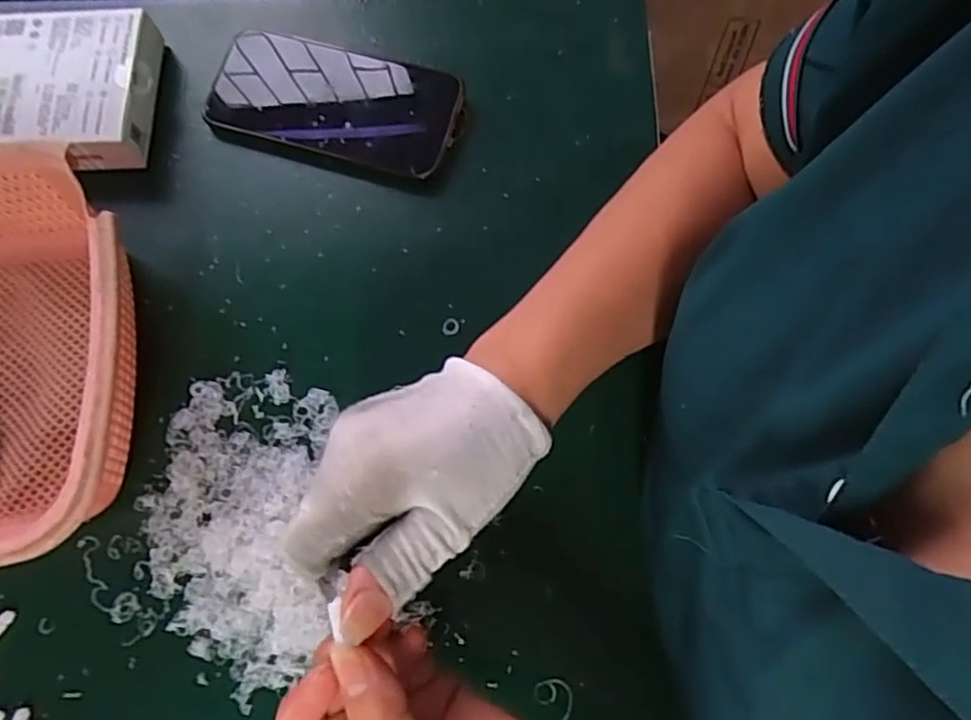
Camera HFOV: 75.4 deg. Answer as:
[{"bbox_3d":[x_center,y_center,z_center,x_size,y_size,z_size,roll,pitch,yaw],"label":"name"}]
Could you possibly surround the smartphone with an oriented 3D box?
[{"bbox_3d":[-0.099,-0.168,0.404,0.157,0.010,0.073,17,82,6],"label":"smartphone"}]

